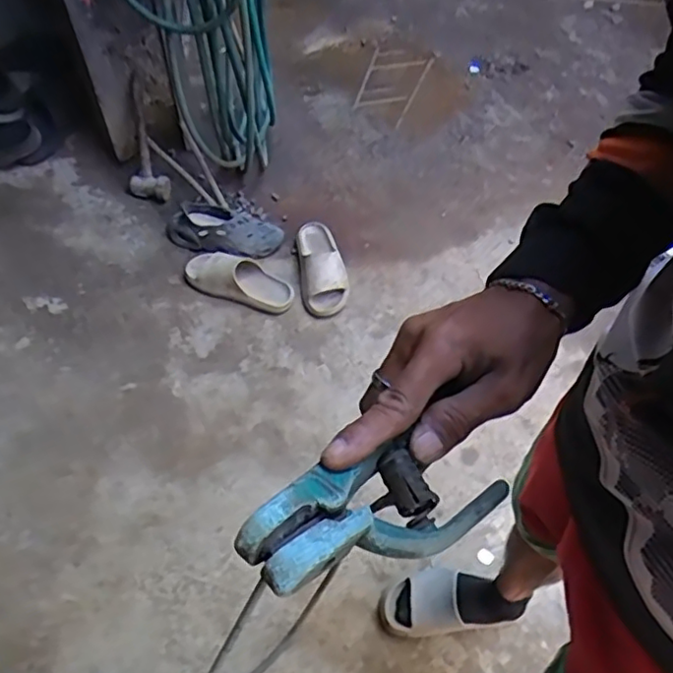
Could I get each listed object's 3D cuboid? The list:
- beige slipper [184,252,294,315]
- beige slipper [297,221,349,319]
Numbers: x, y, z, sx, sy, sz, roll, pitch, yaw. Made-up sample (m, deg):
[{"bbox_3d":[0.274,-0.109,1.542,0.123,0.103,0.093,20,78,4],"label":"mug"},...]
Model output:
[{"bbox_3d":[-0.262,-0.160,1.658,0.304,0.068,0.133,15,56,5],"label":"beige slipper"},{"bbox_3d":[-0.043,-0.208,1.704,0.123,0.070,0.322,-5,56,-8],"label":"beige slipper"}]

